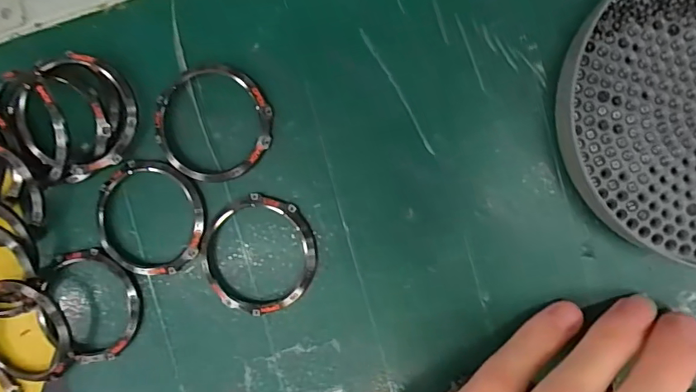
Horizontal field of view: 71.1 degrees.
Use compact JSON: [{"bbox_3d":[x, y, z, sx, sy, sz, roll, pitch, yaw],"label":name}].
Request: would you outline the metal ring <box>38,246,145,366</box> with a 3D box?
[{"bbox_3d":[-0.112,0.047,0.205,0.046,0.011,0.047,0,92,8],"label":"metal ring"}]

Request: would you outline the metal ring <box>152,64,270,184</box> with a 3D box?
[{"bbox_3d":[-0.055,-0.030,0.197,0.047,0.004,0.046,0,92,8],"label":"metal ring"}]

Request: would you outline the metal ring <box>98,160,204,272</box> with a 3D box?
[{"bbox_3d":[-0.082,0.010,0.202,0.046,0.005,0.047,0,92,8],"label":"metal ring"}]

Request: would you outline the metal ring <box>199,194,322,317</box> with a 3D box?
[{"bbox_3d":[-0.036,0.024,0.198,0.047,0.004,0.047,0,92,8],"label":"metal ring"}]

